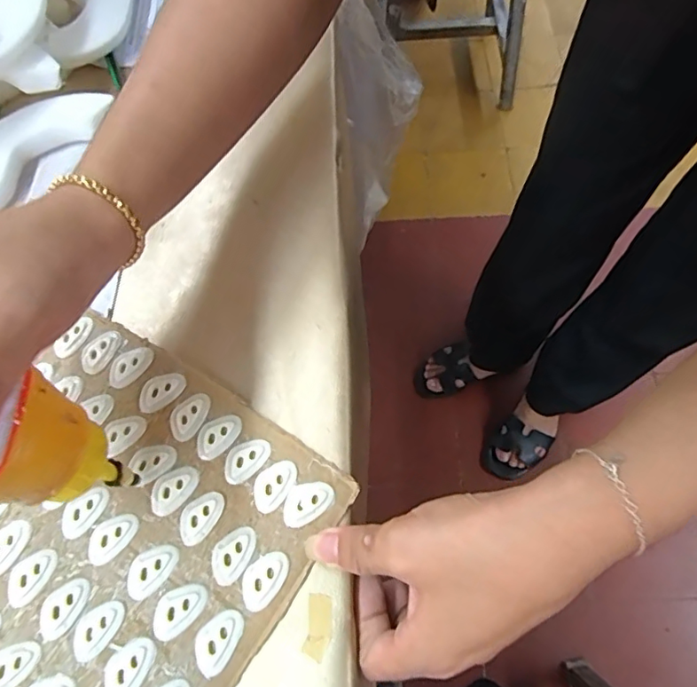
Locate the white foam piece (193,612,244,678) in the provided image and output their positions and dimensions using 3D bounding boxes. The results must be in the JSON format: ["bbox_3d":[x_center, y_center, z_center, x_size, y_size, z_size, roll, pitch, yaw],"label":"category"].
[{"bbox_3d":[-0.058,0.131,0.229,0.017,0.004,0.026,28,70,14],"label":"white foam piece"}]

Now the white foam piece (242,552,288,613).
[{"bbox_3d":[-0.039,0.108,0.240,0.017,0.004,0.026,29,70,15],"label":"white foam piece"}]

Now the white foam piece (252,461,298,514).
[{"bbox_3d":[-0.037,0.069,0.256,0.017,0.004,0.026,28,70,14],"label":"white foam piece"}]

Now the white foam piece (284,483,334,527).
[{"bbox_3d":[-0.020,0.077,0.253,0.026,0.004,0.018,-31,68,-11],"label":"white foam piece"}]

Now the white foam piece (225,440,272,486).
[{"bbox_3d":[-0.051,0.058,0.262,0.026,0.004,0.017,-39,70,-14],"label":"white foam piece"}]

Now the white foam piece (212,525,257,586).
[{"bbox_3d":[-0.055,0.098,0.243,0.017,0.004,0.026,28,70,15],"label":"white foam piece"}]

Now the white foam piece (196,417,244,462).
[{"bbox_3d":[-0.067,0.047,0.267,0.017,0.004,0.026,40,74,18],"label":"white foam piece"}]

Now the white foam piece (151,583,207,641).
[{"bbox_3d":[-0.077,0.119,0.234,0.026,0.004,0.017,-42,70,-15],"label":"white foam piece"}]

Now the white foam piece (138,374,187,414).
[{"bbox_3d":[-0.100,0.025,0.277,0.026,0.004,0.017,-43,71,-15],"label":"white foam piece"}]

